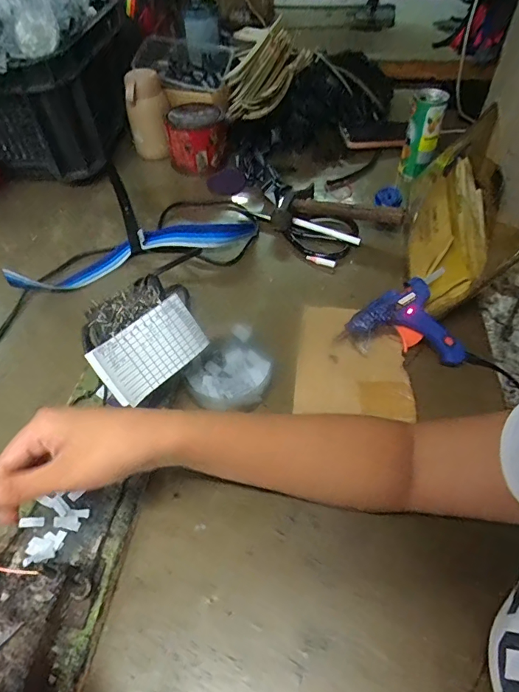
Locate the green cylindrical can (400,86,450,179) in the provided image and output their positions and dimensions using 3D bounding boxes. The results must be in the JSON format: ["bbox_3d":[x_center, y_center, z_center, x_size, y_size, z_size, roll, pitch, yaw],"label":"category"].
[{"bbox_3d":[0.256,-0.331,0.688,0.048,0.124,0.049,14,52,13],"label":"green cylindrical can"}]

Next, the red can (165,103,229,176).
[{"bbox_3d":[-0.112,-0.373,0.785,0.105,0.081,0.100,-1,50,1],"label":"red can"}]

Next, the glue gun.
[{"bbox_3d":[0.169,-0.041,0.498,0.137,0.029,0.098,11,91,5],"label":"glue gun"}]

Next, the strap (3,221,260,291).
[{"bbox_3d":[-0.168,-0.136,0.622,0.343,0.047,0.079,-17,52,-11],"label":"strap"}]

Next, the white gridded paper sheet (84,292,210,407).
[{"bbox_3d":[-0.099,0.003,0.405,0.104,0.060,0.005,-42,17,-30],"label":"white gridded paper sheet"}]

